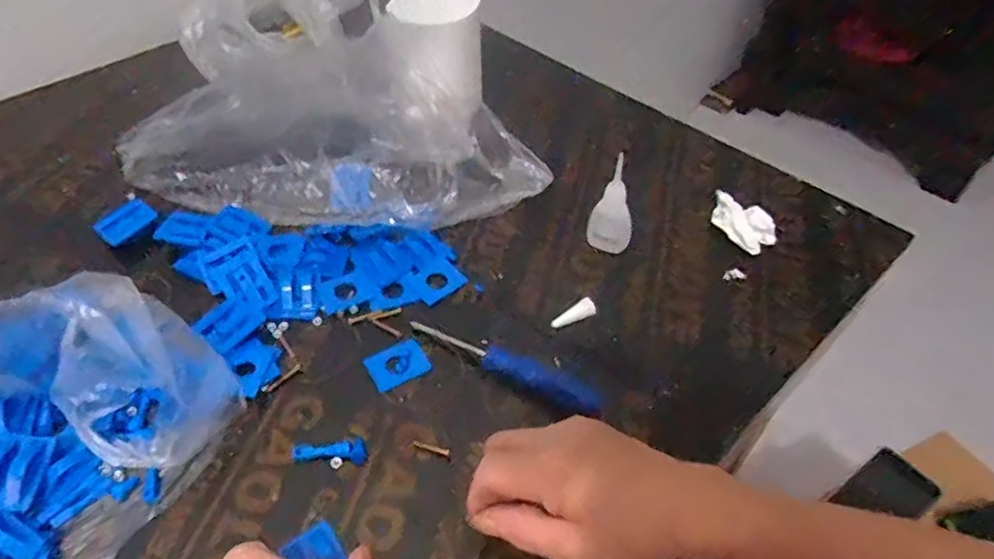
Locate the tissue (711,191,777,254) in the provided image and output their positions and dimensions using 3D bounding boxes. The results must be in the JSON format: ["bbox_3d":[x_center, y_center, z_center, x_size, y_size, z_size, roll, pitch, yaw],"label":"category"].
[{"bbox_3d":[0.208,-0.050,0.541,0.033,0.022,0.063,-32,56,-26],"label":"tissue"}]

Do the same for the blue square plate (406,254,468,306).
[{"bbox_3d":[-0.048,0.001,0.516,0.041,0.006,0.038,-32,56,-26],"label":"blue square plate"}]

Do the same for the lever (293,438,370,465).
[{"bbox_3d":[-0.108,0.112,0.413,0.049,0.004,0.018,1,48,1],"label":"lever"}]

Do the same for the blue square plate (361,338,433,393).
[{"bbox_3d":[-0.073,0.062,0.462,0.041,0.004,0.034,-22,52,-19],"label":"blue square plate"}]

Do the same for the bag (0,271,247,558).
[{"bbox_3d":[-0.278,0.078,0.384,0.174,0.084,0.200,24,52,20],"label":"bag"}]

